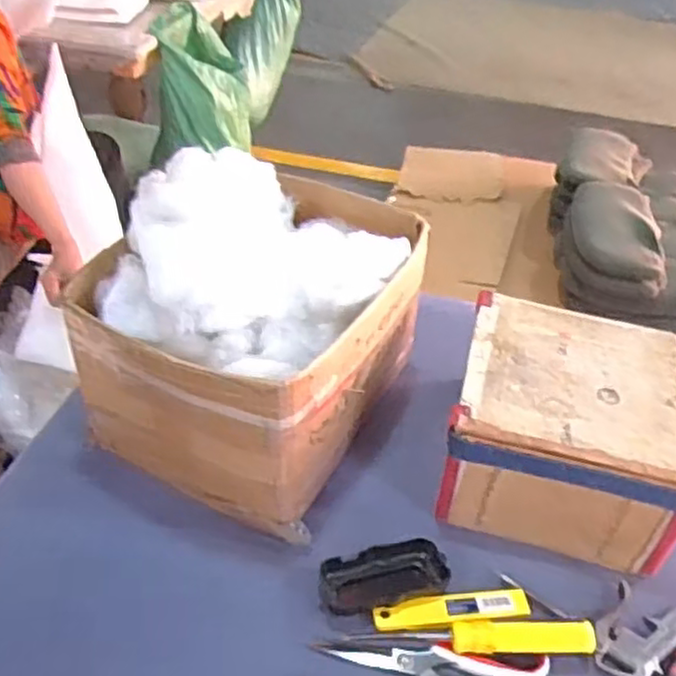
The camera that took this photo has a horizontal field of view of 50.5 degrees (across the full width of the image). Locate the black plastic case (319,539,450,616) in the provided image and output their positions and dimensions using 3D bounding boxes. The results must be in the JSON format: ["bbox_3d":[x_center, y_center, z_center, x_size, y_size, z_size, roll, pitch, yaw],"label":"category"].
[{"bbox_3d":[0.040,0.209,0.630,0.111,0.020,0.049,-8,40,-14],"label":"black plastic case"}]

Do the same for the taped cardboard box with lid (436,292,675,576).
[{"bbox_3d":[0.224,0.084,0.710,0.206,0.122,0.215,13,40,11],"label":"taped cardboard box with lid"}]

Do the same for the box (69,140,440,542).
[{"bbox_3d":[-0.077,-0.019,0.721,0.251,0.241,0.314,19,41,19],"label":"box"}]

